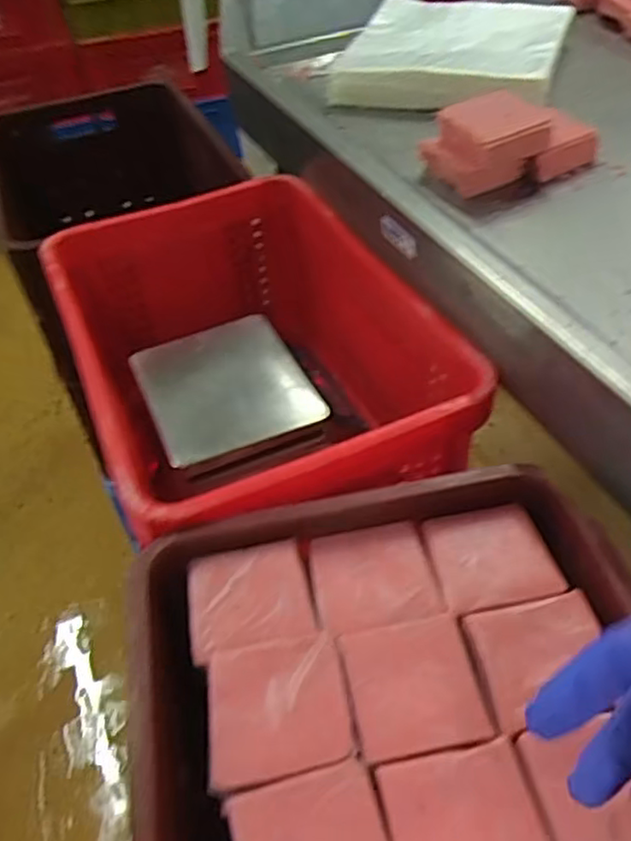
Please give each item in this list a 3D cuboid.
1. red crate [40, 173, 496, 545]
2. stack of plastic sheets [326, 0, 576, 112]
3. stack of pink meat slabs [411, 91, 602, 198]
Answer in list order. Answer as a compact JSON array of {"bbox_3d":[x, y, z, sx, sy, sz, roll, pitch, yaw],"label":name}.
[{"bbox_3d":[-0.084,-0.061,0.810,0.345,0.211,0.518,-21,47,-15],"label":"red crate"},{"bbox_3d":[0.202,-0.543,0.989,0.294,0.052,0.334,11,47,15],"label":"stack of plastic sheets"},{"bbox_3d":[0.219,-0.314,0.755,0.175,0.074,0.086,-17,46,-12],"label":"stack of pink meat slabs"}]

